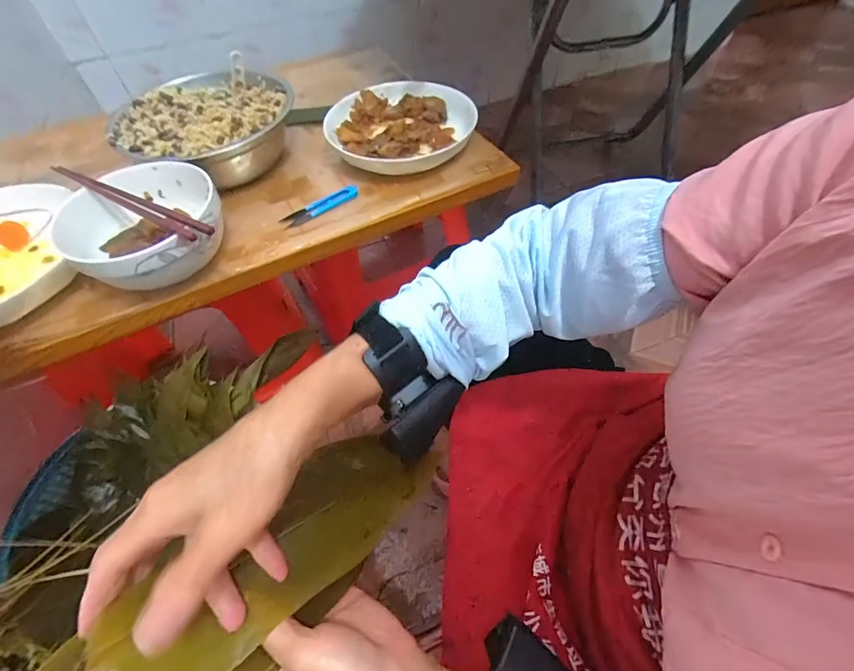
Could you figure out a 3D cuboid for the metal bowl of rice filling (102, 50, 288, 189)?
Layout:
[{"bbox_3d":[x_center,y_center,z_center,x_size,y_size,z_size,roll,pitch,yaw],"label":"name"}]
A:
[{"bbox_3d":[-0.283,-0.274,0.543,0.215,0.103,0.203,-1,54,2],"label":"metal bowl of rice filling"}]

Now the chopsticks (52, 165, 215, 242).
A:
[{"bbox_3d":[-0.302,-0.136,0.415,0.235,0.011,0.020,25,59,20],"label":"chopsticks"}]

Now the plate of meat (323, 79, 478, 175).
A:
[{"bbox_3d":[-0.036,-0.288,0.574,0.197,0.043,0.206,-1,54,2],"label":"plate of meat"}]

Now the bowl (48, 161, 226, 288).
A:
[{"bbox_3d":[-0.286,-0.116,0.443,0.138,0.079,0.170,-17,55,-9],"label":"bowl"}]

